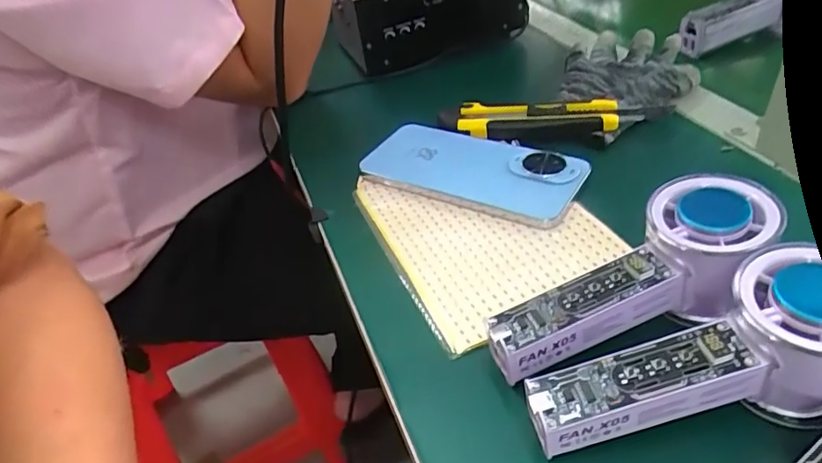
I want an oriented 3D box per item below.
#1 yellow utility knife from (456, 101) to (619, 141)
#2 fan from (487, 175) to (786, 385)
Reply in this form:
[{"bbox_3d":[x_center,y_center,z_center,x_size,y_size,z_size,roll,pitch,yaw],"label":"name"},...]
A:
[{"bbox_3d":[0.098,-0.088,0.440,0.129,0.017,0.033,2,41,12],"label":"yellow utility knife"},{"bbox_3d":[0.110,0.028,0.280,0.152,0.045,0.056,-29,42,-2],"label":"fan"}]

